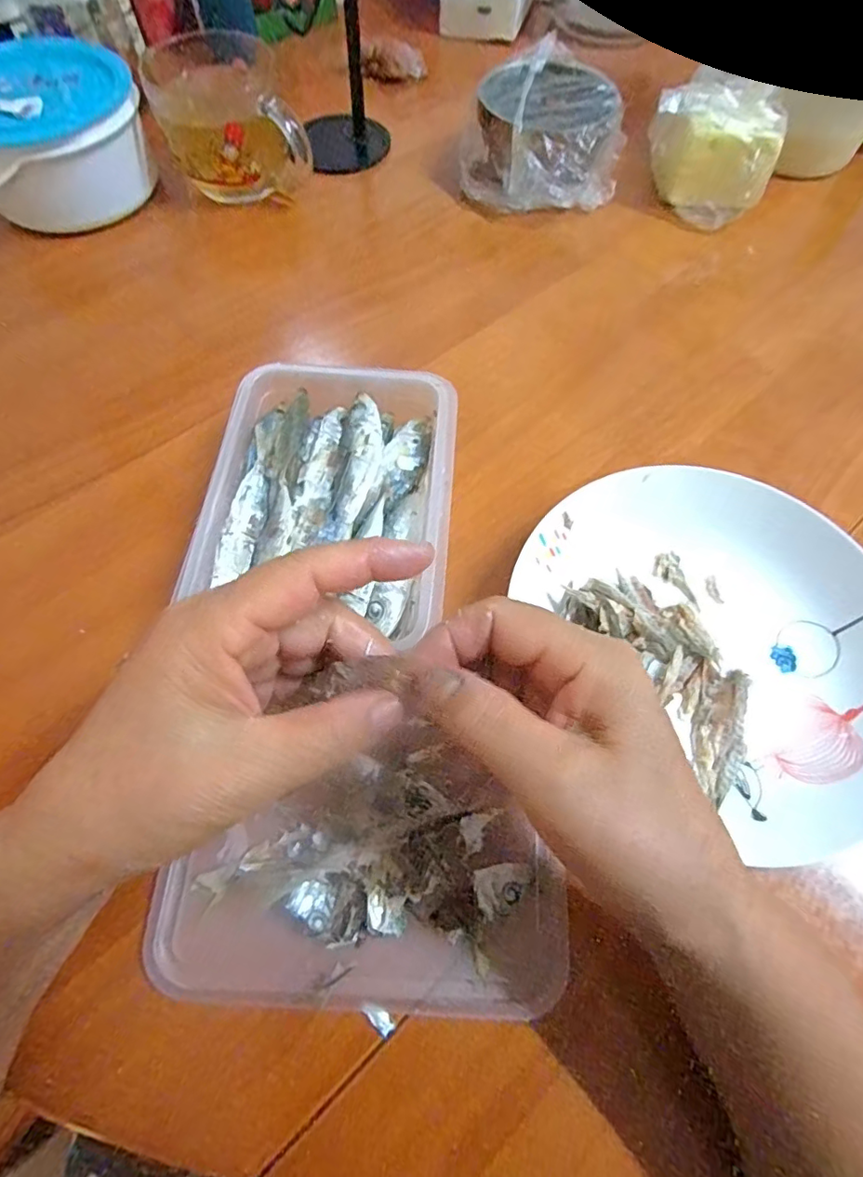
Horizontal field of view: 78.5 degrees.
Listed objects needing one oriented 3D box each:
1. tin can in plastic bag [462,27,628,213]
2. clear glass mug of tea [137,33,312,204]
[{"bbox_3d":[0.103,-0.393,0.462,0.126,0.073,0.120,0,65,0],"label":"tin can in plastic bag"},{"bbox_3d":[-0.178,-0.405,0.462,0.108,0.085,0.130,-21,66,-10],"label":"clear glass mug of tea"}]

